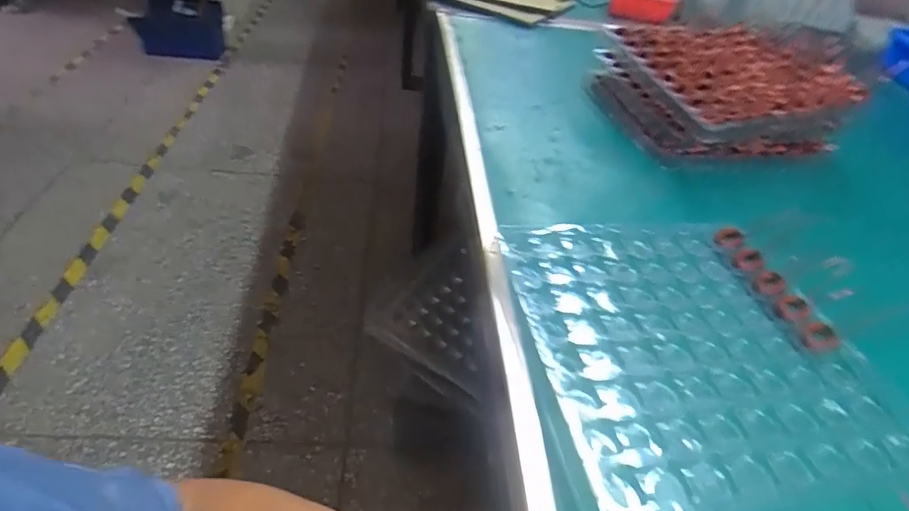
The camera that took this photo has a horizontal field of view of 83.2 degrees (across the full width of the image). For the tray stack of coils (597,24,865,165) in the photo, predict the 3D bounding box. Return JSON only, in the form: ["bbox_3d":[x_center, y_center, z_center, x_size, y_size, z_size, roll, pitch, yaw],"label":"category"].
[{"bbox_3d":[0.419,-0.276,0.825,0.321,0.122,0.321,-7,43,-15],"label":"tray stack of coils"}]

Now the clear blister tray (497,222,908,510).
[{"bbox_3d":[0.199,0.066,0.449,0.283,0.020,0.287,-2,42,-13],"label":"clear blister tray"}]

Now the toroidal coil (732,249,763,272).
[{"bbox_3d":[0.305,0.004,0.532,0.025,0.008,0.032,30,46,24],"label":"toroidal coil"}]

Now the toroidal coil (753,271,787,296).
[{"bbox_3d":[0.315,0.027,0.511,0.025,0.012,0.032,31,47,25],"label":"toroidal coil"}]

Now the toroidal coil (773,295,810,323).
[{"bbox_3d":[0.315,0.050,0.478,0.027,0.014,0.026,-28,52,-33],"label":"toroidal coil"}]

